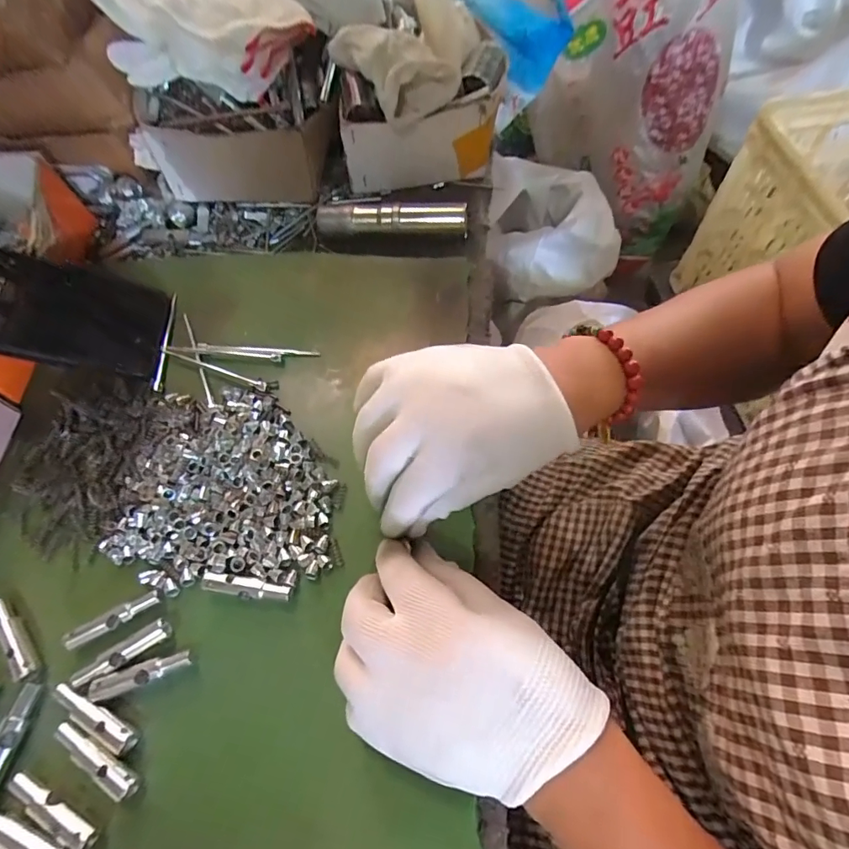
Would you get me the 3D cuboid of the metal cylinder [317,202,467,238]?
[{"bbox_3d":[-0.027,-0.166,0.386,0.121,0.025,0.019,5,64,4],"label":"metal cylinder"}]

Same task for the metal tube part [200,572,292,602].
[{"bbox_3d":[-0.101,0.093,0.271,0.052,0.008,0.011,8,64,6],"label":"metal tube part"}]

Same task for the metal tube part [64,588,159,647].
[{"bbox_3d":[-0.174,0.109,0.265,0.052,0.008,0.010,-28,66,-11],"label":"metal tube part"}]

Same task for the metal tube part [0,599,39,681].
[{"bbox_3d":[-0.227,0.119,0.264,0.009,0.011,0.050,-37,68,-15],"label":"metal tube part"}]

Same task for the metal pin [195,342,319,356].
[{"bbox_3d":[-0.121,-0.055,0.347,0.088,0.005,0.006,4,64,4],"label":"metal pin"}]

